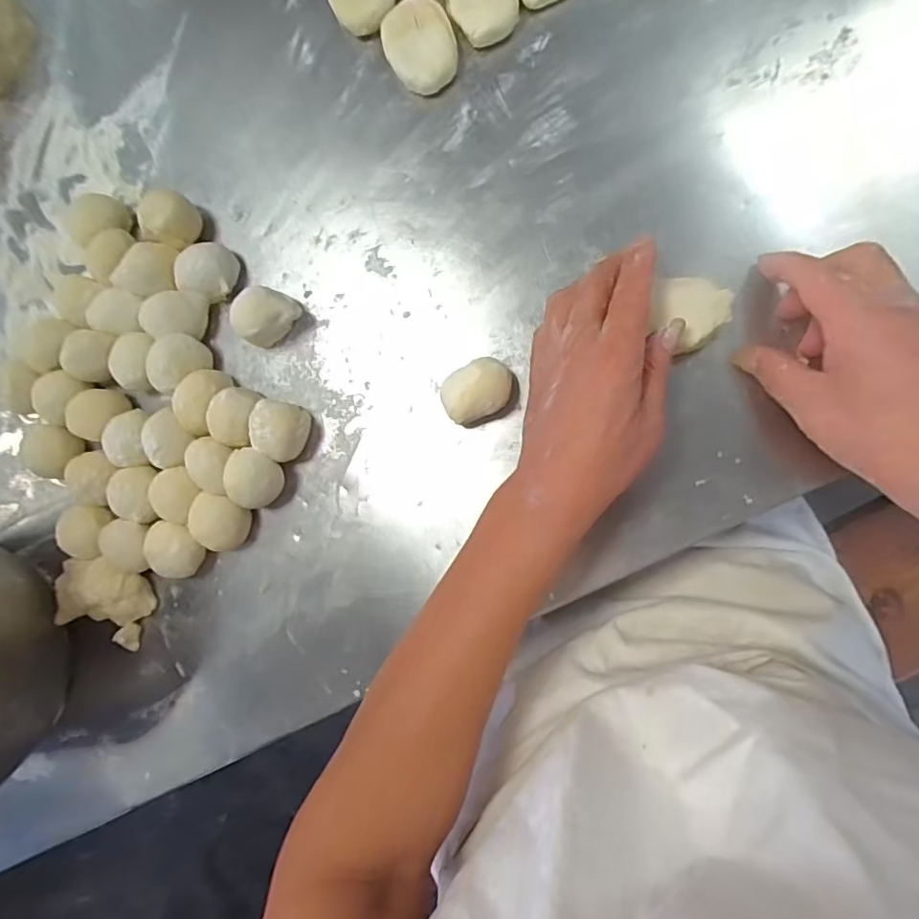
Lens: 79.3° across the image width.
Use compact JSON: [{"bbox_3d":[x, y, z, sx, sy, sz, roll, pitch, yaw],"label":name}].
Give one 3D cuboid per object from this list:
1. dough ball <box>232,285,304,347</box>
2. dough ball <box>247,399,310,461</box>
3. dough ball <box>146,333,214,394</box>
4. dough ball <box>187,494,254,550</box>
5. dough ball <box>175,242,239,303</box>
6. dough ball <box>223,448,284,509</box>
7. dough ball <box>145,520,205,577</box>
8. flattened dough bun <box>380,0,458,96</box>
[{"bbox_3d":[-0.139,-0.103,0.399,0.031,0.035,0.041,44,97,8],"label":"dough ball"},{"bbox_3d":[-0.130,-0.021,0.400,0.034,0.040,0.041,11,92,11],"label":"dough ball"},{"bbox_3d":[-0.209,-0.070,0.413,0.043,0.036,0.034,-43,82,8],"label":"dough ball"},{"bbox_3d":[-0.177,0.045,0.413,0.036,0.028,0.041,-37,83,9],"label":"dough ball"},{"bbox_3d":[-0.185,-0.140,0.408,0.037,0.035,0.039,0,90,11],"label":"dough ball"},{"bbox_3d":[-0.147,0.014,0.405,0.033,0.037,0.041,17,93,11],"label":"dough ball"},{"bbox_3d":[-0.209,0.067,0.418,0.040,0.035,0.043,0,90,11],"label":"dough ball"},{"bbox_3d":[-0.026,-0.285,0.385,0.045,0.020,0.063,-25,85,10],"label":"flattened dough bun"}]

